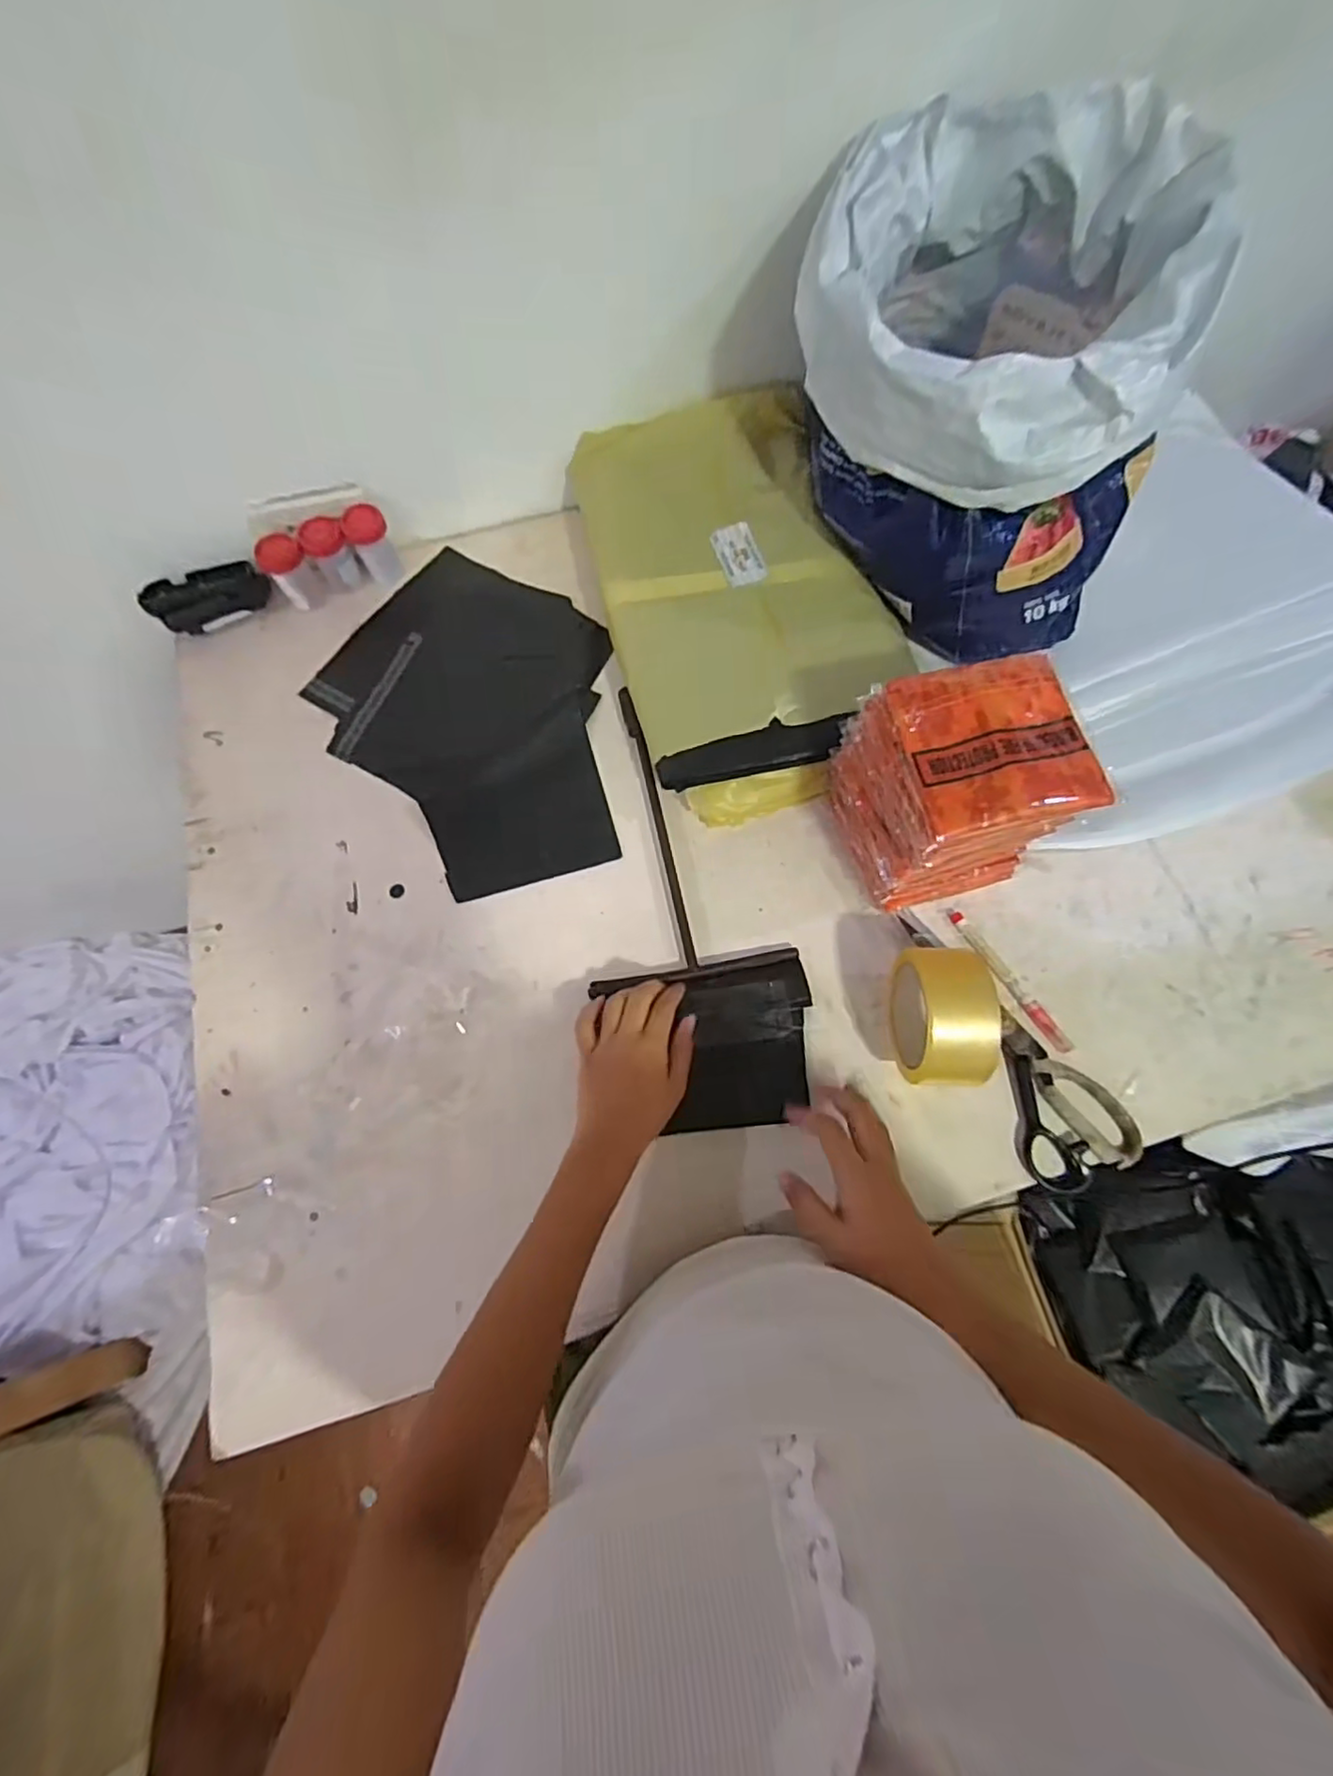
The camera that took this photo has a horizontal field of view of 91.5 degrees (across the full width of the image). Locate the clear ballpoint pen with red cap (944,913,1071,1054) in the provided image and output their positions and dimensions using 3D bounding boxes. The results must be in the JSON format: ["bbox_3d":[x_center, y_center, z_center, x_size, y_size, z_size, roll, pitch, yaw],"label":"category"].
[{"bbox_3d":[0.290,0.078,0.555,0.018,0.015,0.146,-33,74,-9],"label":"clear ballpoint pen with red cap"}]

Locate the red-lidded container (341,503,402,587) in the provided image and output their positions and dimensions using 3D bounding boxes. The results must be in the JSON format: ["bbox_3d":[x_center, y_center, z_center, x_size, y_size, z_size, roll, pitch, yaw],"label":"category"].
[{"bbox_3d":[-0.311,-0.368,0.690,0.037,0.074,0.035,-6,71,-1],"label":"red-lidded container"}]

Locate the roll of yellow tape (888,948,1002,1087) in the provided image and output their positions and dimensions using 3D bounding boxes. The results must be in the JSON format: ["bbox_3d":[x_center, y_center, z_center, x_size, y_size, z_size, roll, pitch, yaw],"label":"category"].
[{"bbox_3d":[0.206,0.101,0.497,0.048,0.104,0.096,3,72,2],"label":"roll of yellow tape"}]

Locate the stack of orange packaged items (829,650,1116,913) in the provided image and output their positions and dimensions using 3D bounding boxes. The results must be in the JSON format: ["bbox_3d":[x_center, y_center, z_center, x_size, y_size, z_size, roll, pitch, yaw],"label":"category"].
[{"bbox_3d":[0.224,-0.077,0.524,0.130,0.171,0.129,-14,72,-4],"label":"stack of orange packaged items"}]

